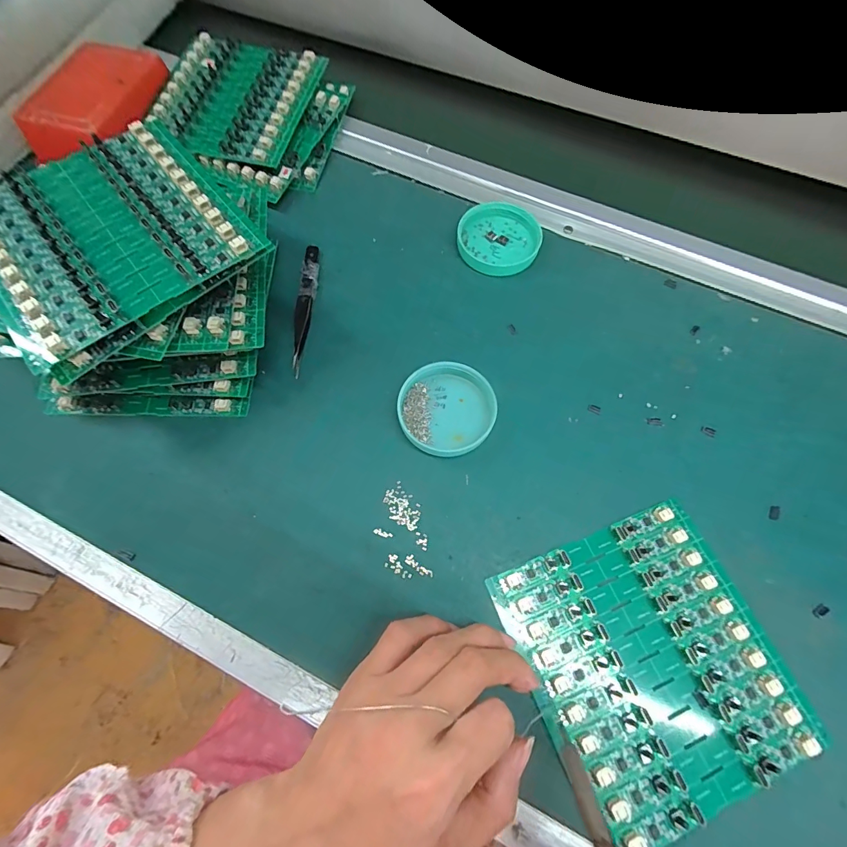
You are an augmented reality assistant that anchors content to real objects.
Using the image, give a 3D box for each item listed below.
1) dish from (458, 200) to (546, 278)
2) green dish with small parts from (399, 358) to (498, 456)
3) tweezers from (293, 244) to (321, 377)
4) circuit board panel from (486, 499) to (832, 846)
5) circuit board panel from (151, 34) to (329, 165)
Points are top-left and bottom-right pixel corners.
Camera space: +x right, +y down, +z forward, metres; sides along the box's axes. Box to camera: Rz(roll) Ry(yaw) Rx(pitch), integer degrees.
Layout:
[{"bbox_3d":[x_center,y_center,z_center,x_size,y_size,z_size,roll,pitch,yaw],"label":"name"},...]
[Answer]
[{"bbox_3d":[0.062,-0.156,0.348,0.065,0.011,0.073,-8,68,-3],"label":"dish"},{"bbox_3d":[0.017,-0.011,0.287,0.062,0.014,0.065,0,68,0],"label":"green dish with small parts"},{"bbox_3d":[-0.089,-0.091,0.321,0.012,0.010,0.116,0,68,1],"label":"tweezers"},{"bbox_3d":[0.127,0.130,0.232,0.132,0.008,0.142,-23,69,-9],"label":"circuit board panel"},{"bbox_3d":[-0.170,-0.293,0.381,0.126,0.013,0.137,13,71,5],"label":"circuit board panel"}]

